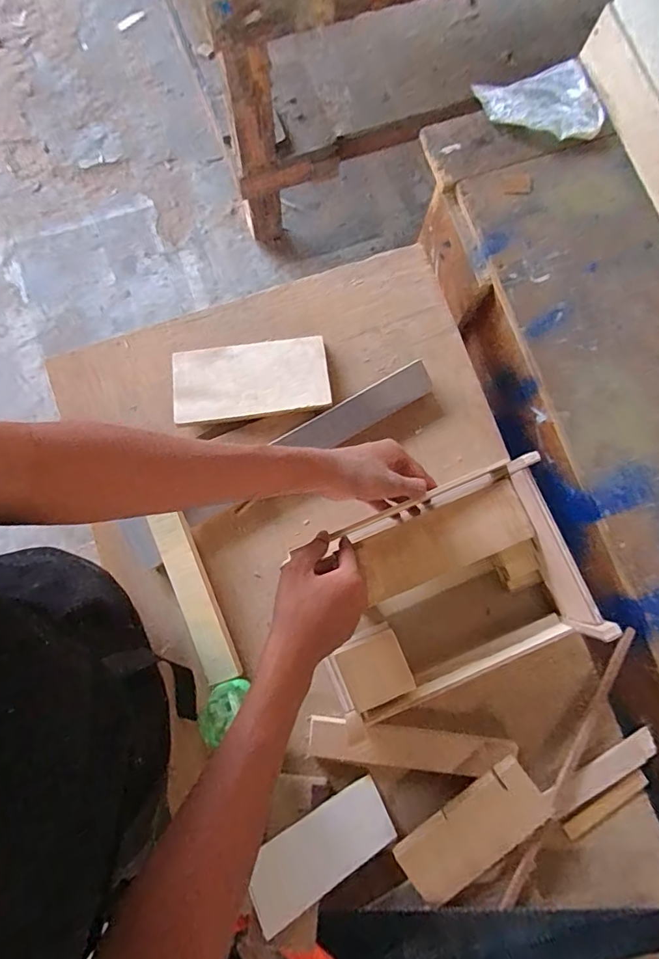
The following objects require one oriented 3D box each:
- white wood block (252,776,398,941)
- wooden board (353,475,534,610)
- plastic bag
[{"bbox_3d":[-0.007,0.400,0.537,0.163,0.009,0.070,-20,70,-26],"label":"white wood block"},{"bbox_3d":[0.123,0.066,0.539,0.187,0.013,0.068,-22,83,-4],"label":"wooden board"},{"bbox_3d":[0.298,-0.519,0.694,0.154,0.016,0.131,-24,81,-5],"label":"plastic bag"}]

